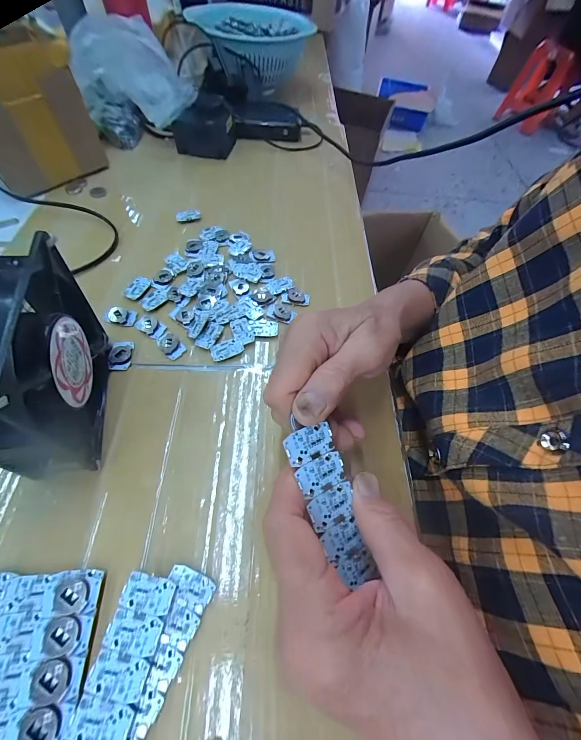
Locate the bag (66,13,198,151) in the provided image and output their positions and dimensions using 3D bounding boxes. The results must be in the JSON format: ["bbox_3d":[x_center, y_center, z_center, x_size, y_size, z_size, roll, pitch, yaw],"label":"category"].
[{"bbox_3d":[-0.218,-0.395,0.418,0.157,0.122,0.073,-7,62,-8],"label":"bag"}]

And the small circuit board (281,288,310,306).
[{"bbox_3d":[0.006,-0.078,0.318,0.029,0.005,0.020,6,61,-1],"label":"small circuit board"}]

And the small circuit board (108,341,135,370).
[{"bbox_3d":[-0.152,-0.013,0.270,0.019,0.005,0.028,-2,61,-5],"label":"small circuit board"}]

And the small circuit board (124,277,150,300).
[{"bbox_3d":[-0.157,-0.084,0.307,0.017,0.004,0.027,20,61,7],"label":"small circuit board"}]

